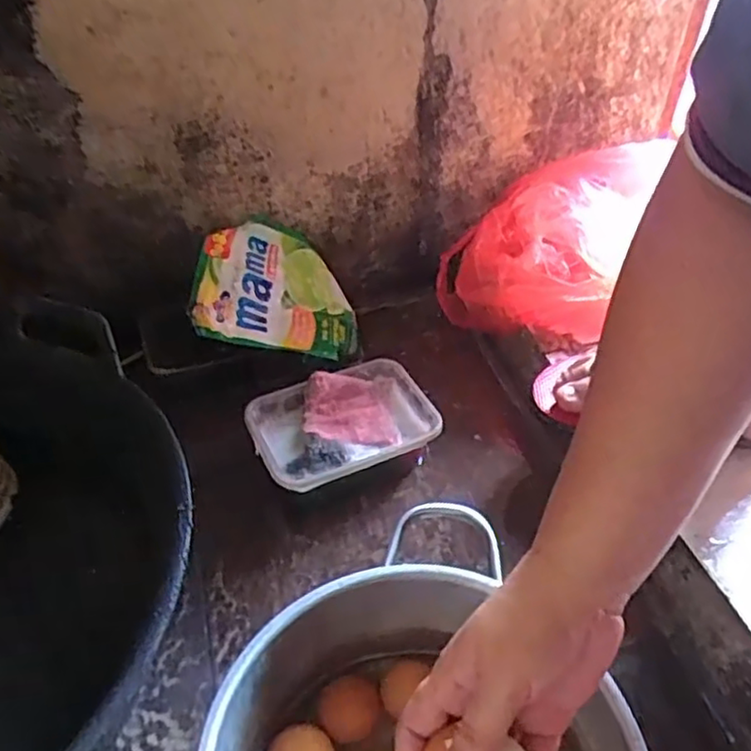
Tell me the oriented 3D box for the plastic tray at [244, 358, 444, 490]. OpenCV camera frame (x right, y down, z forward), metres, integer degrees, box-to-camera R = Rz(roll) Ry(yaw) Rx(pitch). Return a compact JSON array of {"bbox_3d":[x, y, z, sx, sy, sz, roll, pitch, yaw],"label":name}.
[{"bbox_3d":[-0.031,0.046,0.644,0.171,0.033,0.112,-19,46,-21],"label":"plastic tray"}]

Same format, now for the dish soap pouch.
[{"bbox_3d":[-0.102,-0.099,0.726,0.178,0.037,0.146,13,70,-26],"label":"dish soap pouch"}]

